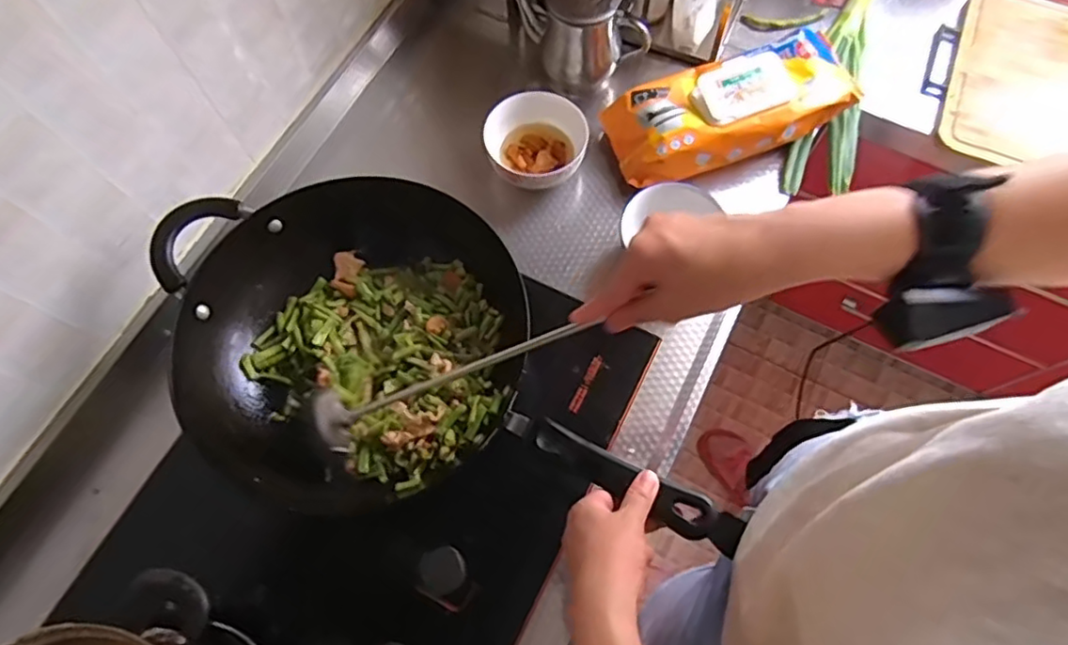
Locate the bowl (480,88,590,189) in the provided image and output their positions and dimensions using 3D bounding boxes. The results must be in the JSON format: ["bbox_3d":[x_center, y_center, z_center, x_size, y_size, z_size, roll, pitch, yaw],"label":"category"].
[{"bbox_3d":[0.006,-0.221,0.778,0.124,0.069,0.124,0,69,1],"label":"bowl"}]

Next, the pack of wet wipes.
[{"bbox_3d":[0.245,-0.273,0.765,0.297,0.076,0.124,-20,70,-7],"label":"pack of wet wipes"}]

